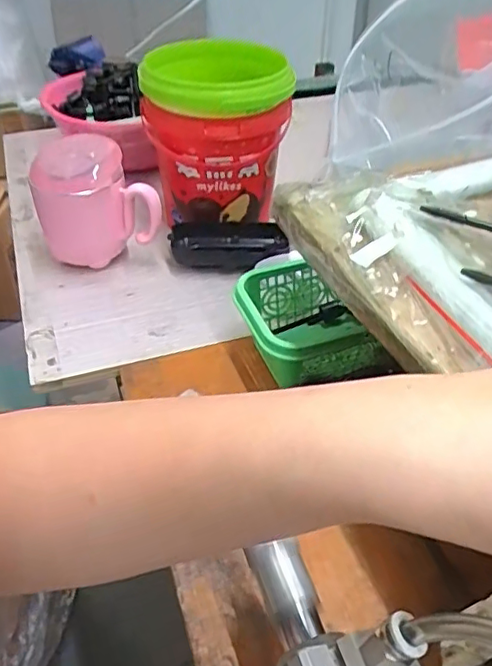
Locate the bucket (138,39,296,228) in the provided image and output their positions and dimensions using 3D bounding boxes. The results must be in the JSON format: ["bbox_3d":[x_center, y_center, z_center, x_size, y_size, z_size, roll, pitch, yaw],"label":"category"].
[{"bbox_3d":[-0.035,-0.188,0.560,0.123,0.154,0.152,-9,42,-11],"label":"bucket"}]

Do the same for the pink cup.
[{"bbox_3d":[-0.133,-0.117,0.520,0.102,0.106,0.072,-8,42,-9],"label":"pink cup"}]

